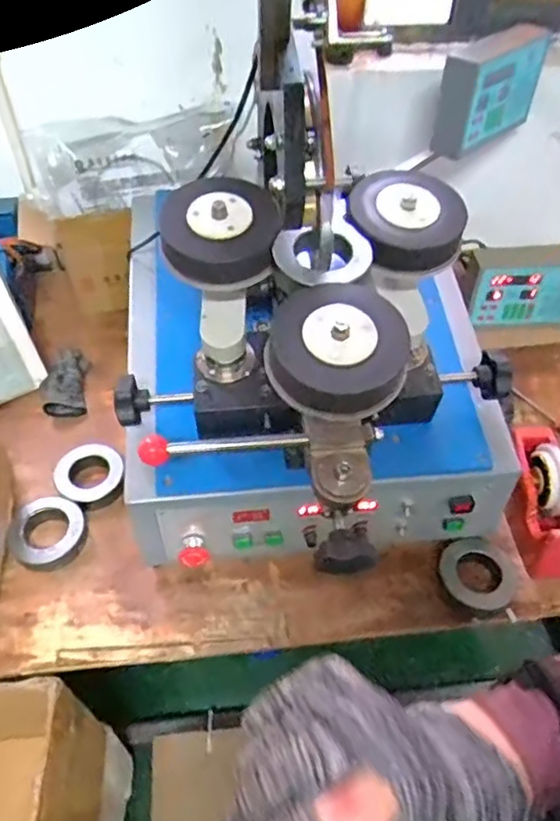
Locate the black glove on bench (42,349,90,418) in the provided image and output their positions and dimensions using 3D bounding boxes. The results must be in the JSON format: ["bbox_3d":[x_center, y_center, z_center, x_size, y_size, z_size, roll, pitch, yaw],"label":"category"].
[{"bbox_3d":[-0.374,-0.048,1.082,0.075,0.042,0.145,-5,50,-6],"label":"black glove on bench"}]

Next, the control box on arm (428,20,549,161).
[{"bbox_3d":[0.353,-0.533,1.033,0.203,0.160,0.072,-35,59,-27],"label":"control box on arm"}]

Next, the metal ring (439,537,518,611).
[{"bbox_3d":[0.278,0.226,0.863,0.097,0.012,0.102,1,70,-2],"label":"metal ring"}]

